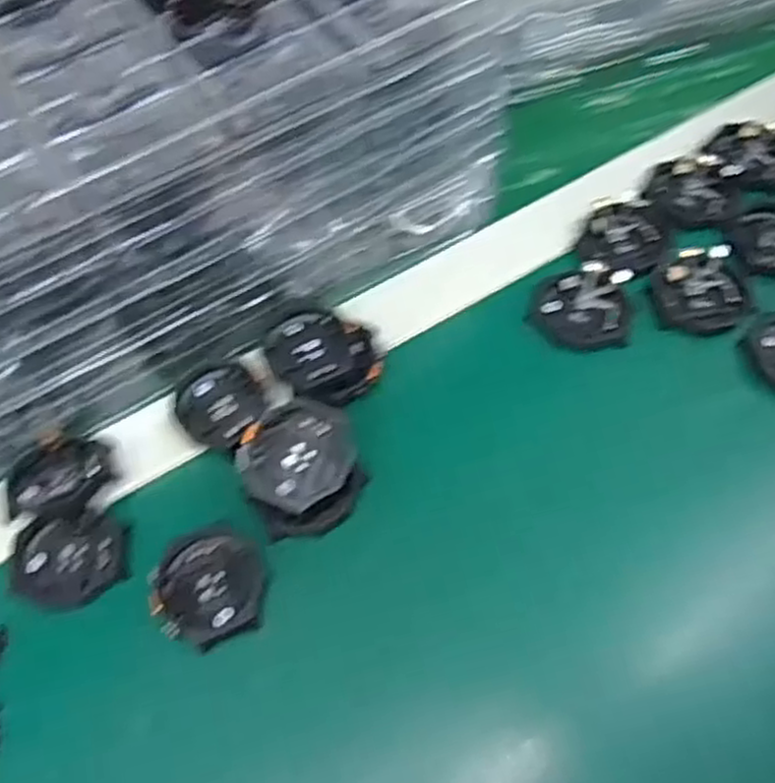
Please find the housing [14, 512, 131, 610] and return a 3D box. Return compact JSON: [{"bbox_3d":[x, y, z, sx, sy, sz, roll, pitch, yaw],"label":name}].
[{"bbox_3d":[-0.147,0.078,0.354,0.051,0.008,0.041,-8,59,-2],"label":"housing"}]

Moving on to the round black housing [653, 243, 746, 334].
[{"bbox_3d":[0.169,-0.054,0.409,0.047,0.011,0.046,-1,59,2],"label":"round black housing"}]

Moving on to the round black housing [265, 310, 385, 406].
[{"bbox_3d":[-0.034,-0.018,0.397,0.059,0.018,0.047,33,66,20],"label":"round black housing"}]

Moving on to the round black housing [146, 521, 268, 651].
[{"bbox_3d":[-0.080,0.087,0.346,0.049,0.012,0.052,-1,59,2],"label":"round black housing"}]

